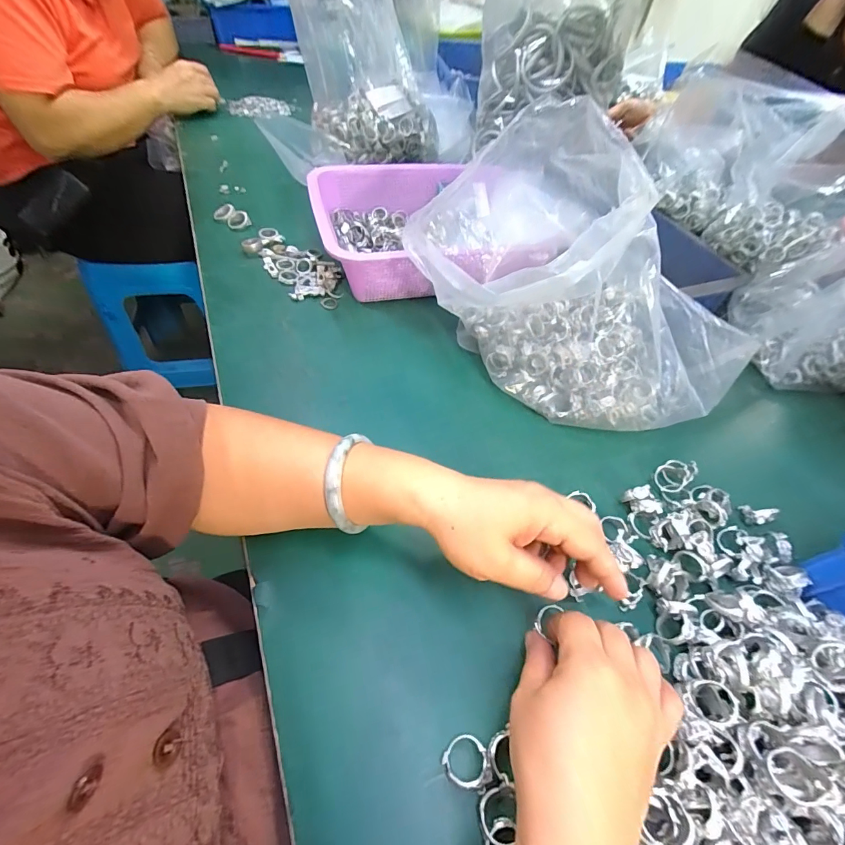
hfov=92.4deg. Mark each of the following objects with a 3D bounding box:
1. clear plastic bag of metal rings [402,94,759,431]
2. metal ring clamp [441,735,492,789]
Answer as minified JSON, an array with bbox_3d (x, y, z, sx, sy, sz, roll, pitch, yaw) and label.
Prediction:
[{"bbox_3d":[0.164,-0.141,0.398,0.304,0.193,0.262,-17,56,-18],"label":"clear plastic bag of metal rings"},{"bbox_3d":[0.025,0.199,0.237,0.026,0.010,0.024,3,53,-4],"label":"metal ring clamp"}]

